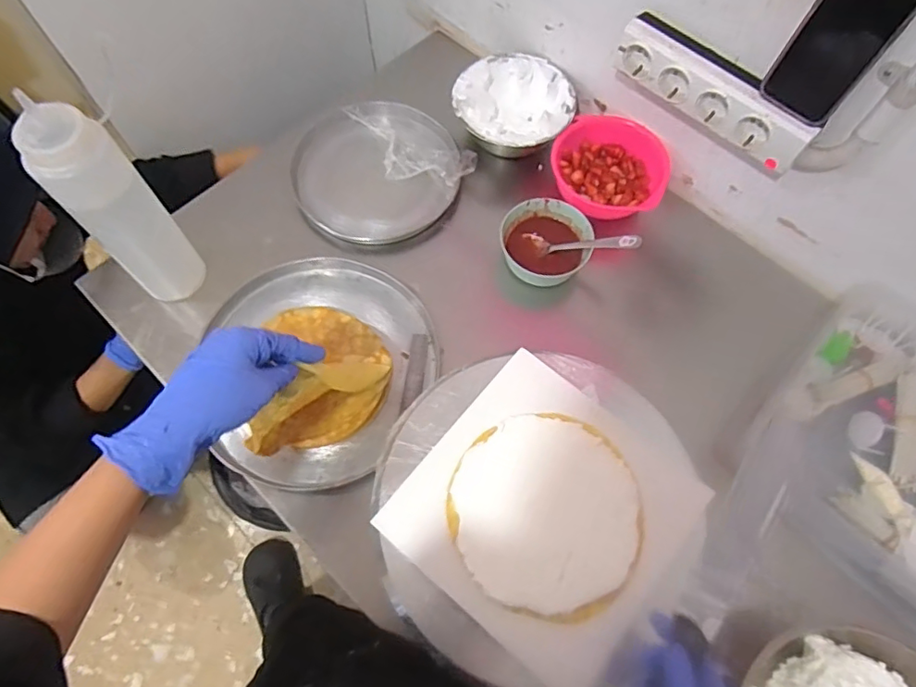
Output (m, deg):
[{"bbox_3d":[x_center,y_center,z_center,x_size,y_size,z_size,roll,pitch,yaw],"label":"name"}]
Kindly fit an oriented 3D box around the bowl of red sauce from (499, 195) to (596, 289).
[{"bbox_3d":[0.112,-0.131,0.722,0.105,0.055,0.106,0,66,-1],"label":"bowl of red sauce"}]

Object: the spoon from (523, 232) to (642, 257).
[{"bbox_3d":[0.155,-0.125,0.695,0.147,0.026,0.026,5,63,31],"label":"spoon"}]

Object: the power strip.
[{"bbox_3d":[0.285,-0.282,0.621,0.237,0.064,0.039,42,72,16],"label":"power strip"}]

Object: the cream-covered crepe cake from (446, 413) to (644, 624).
[{"bbox_3d":[0.077,0.143,0.473,0.160,0.011,0.164,0,66,-1],"label":"cream-covered crepe cake"}]

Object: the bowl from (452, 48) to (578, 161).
[{"bbox_3d":[0.079,-0.328,0.782,0.161,0.064,0.151,0,66,-1],"label":"bowl"}]

